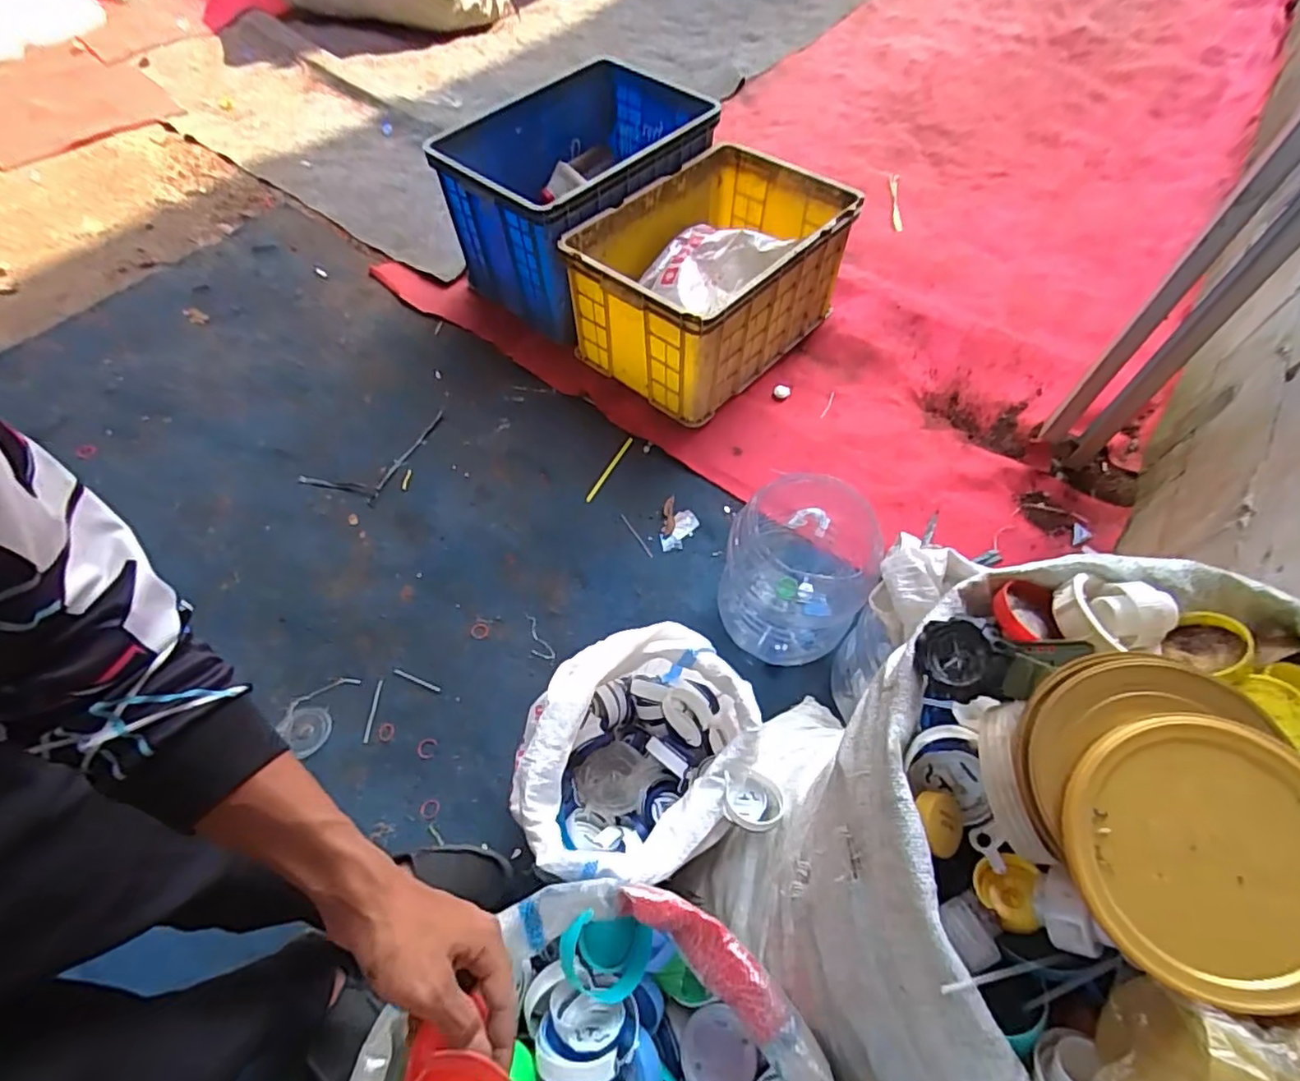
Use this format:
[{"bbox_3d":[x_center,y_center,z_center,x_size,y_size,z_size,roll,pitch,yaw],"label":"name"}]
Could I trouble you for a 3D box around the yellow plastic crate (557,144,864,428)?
[{"bbox_3d":[0.148,-0.652,1.534,0.466,0.327,0.621,38,66,19],"label":"yellow plastic crate"}]

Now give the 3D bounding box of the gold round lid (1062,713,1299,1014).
[{"bbox_3d":[0.275,0.154,0.306,0.119,0.007,0.124,-4,72,11],"label":"gold round lid"}]

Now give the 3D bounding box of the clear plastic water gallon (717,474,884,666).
[{"bbox_3d":[0.256,0.059,1.088,0.234,0.313,0.234,1,60,-1],"label":"clear plastic water gallon"}]

